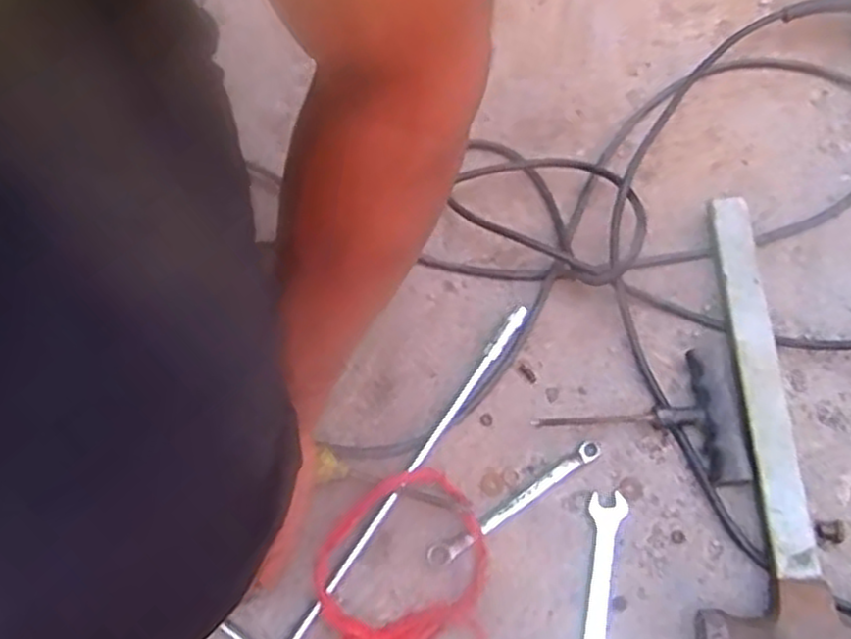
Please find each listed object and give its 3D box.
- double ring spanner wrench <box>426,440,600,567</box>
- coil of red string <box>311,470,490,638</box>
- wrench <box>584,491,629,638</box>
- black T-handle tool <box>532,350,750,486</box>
[{"bbox_3d":[0.060,0.121,0.521,0.138,0.009,0.014,-32,66,-13],"label":"double ring spanner wrench"},{"bbox_3d":[-0.016,0.158,0.500,0.111,0.015,0.113,-1,63,2],"label":"coil of red string"},{"bbox_3d":[0.108,0.180,0.493,0.027,0.005,0.139,9,64,7],"label":"wrench"},{"bbox_3d":[0.149,0.063,0.541,0.134,0.026,0.095,3,64,4],"label":"black T-handle tool"}]

